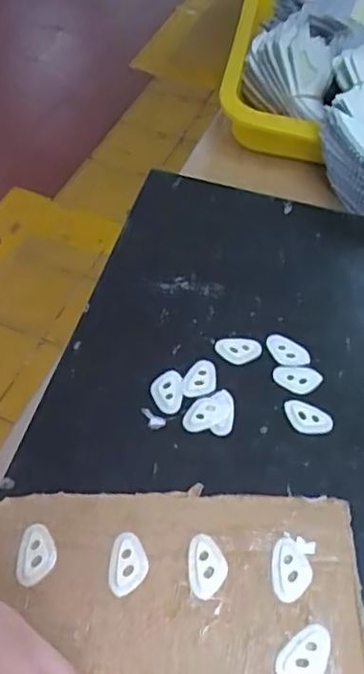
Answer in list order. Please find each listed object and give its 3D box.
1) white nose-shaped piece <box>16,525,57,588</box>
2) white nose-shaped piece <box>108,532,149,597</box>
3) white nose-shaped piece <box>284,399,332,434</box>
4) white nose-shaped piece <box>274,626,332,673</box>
[{"bbox_3d":[-0.065,0.096,0.277,0.017,0.004,0.025,4,54,0],"label":"white nose-shaped piece"},{"bbox_3d":[-0.023,0.100,0.274,0.017,0.004,0.026,4,54,-1],"label":"white nose-shaped piece"},{"bbox_3d":[0.067,0.043,0.335,0.027,0.004,0.015,26,57,15],"label":"white nose-shaped piece"},{"bbox_3d":[0.050,0.128,0.250,0.026,0.004,0.017,-32,62,-23],"label":"white nose-shaped piece"}]

